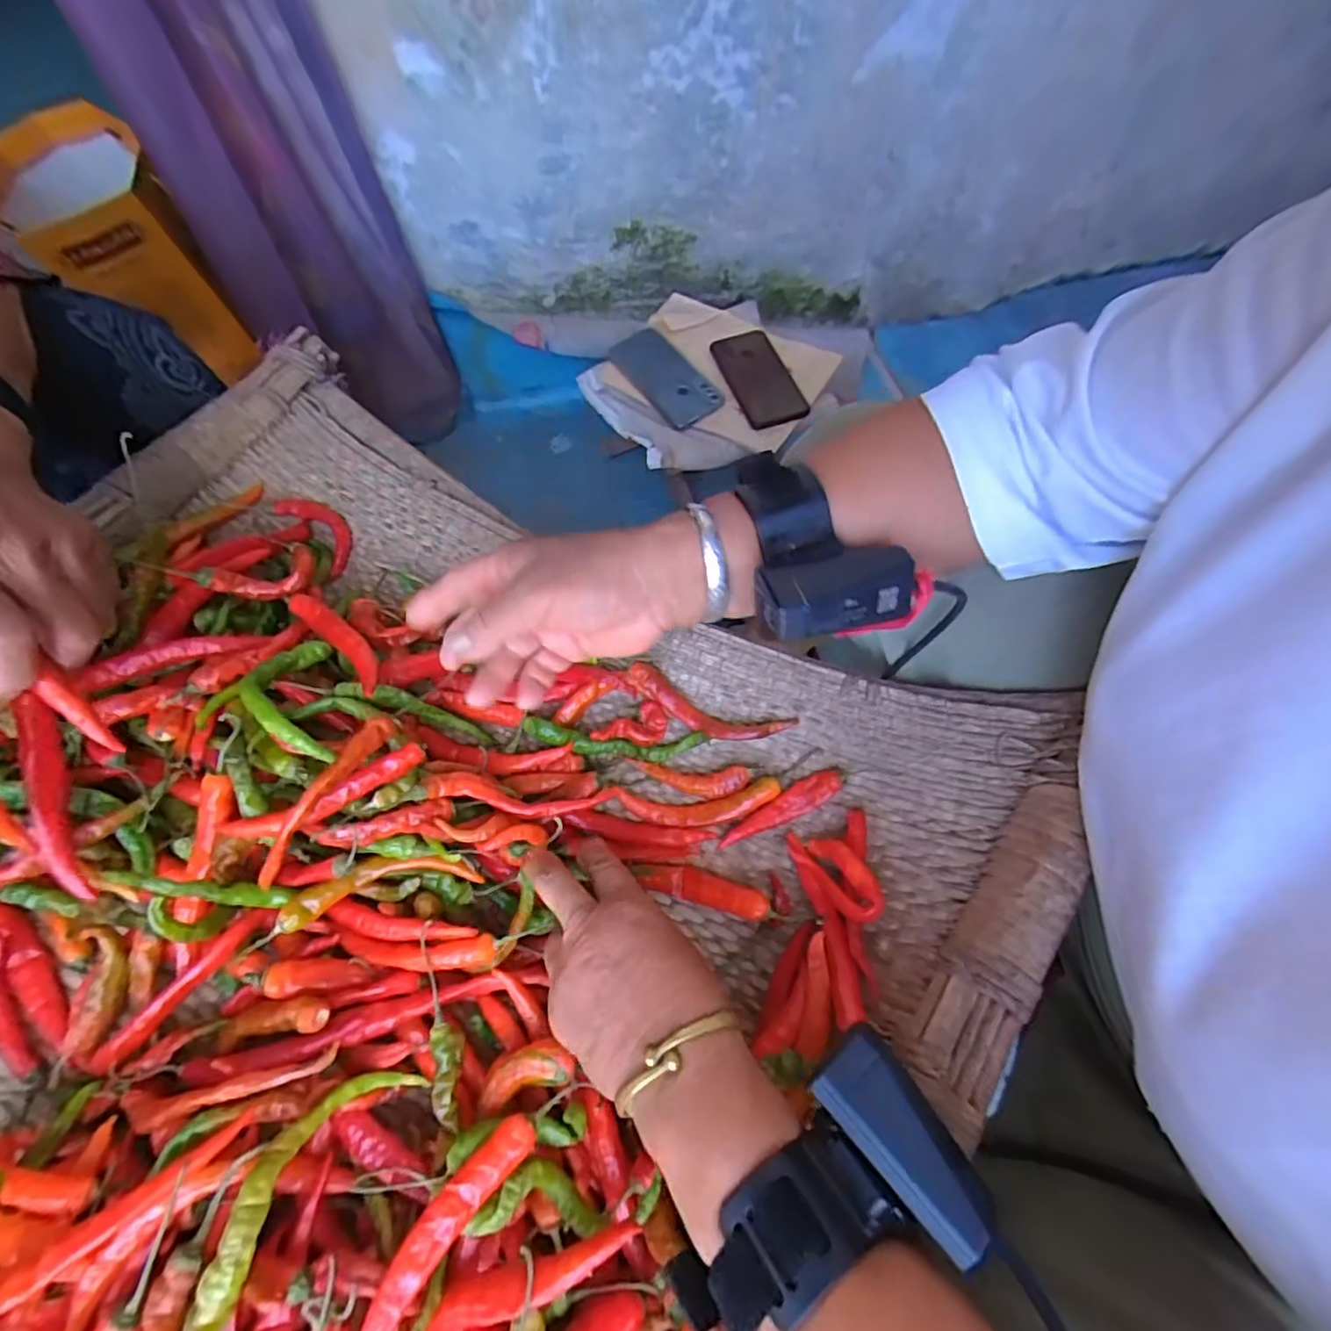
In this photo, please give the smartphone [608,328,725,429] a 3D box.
[{"bbox_3d":[-0.003,-0.372,0.768,0.076,0.011,0.167,-38,74,-7],"label":"smartphone"}]

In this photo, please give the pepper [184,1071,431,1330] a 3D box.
[{"bbox_3d":[-0.155,0.219,0.256,0.034,0.024,0.102,25,42,11],"label":"pepper"}]

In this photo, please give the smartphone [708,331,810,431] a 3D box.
[{"bbox_3d":[0.121,-0.364,0.761,0.082,0.010,0.167,-17,66,-9],"label":"smartphone"}]

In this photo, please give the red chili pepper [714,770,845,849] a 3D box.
[{"bbox_3d":[0.070,0.088,0.364,0.082,0.009,0.018,-30,67,0],"label":"red chili pepper"}]

